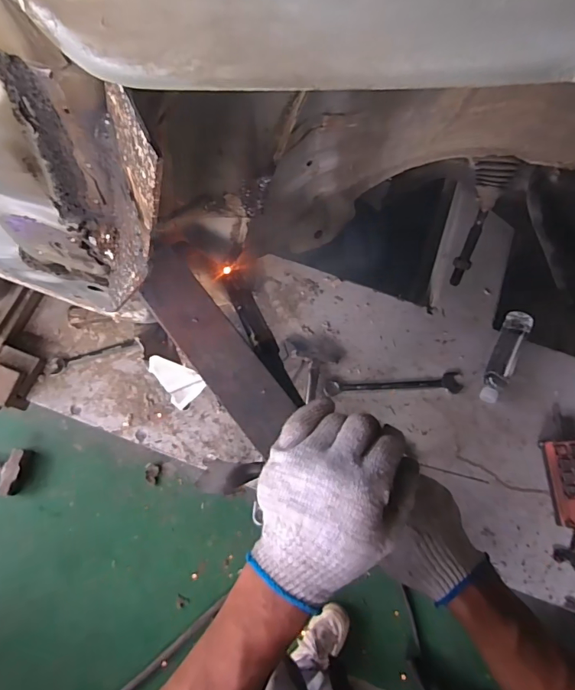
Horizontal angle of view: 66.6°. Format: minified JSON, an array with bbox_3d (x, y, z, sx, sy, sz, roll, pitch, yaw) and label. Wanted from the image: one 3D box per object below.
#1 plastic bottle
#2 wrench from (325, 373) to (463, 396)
[{"bbox_3d":[0.469,0.023,0.939,0.059,0.049,0.219,22,73,5],"label":"plastic bottle"},{"bbox_3d":[0.226,0.088,0.932,0.291,0.016,0.043,-3,73,-2],"label":"wrench"}]

